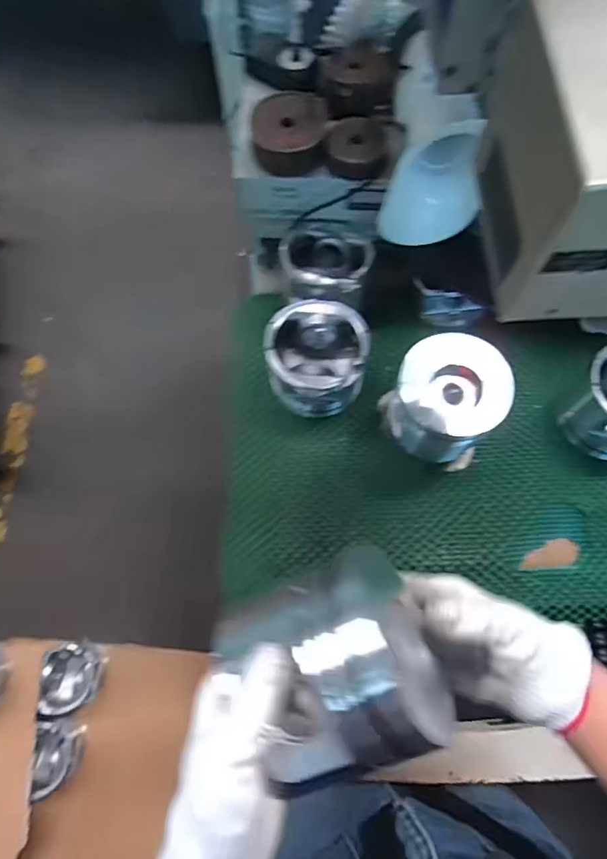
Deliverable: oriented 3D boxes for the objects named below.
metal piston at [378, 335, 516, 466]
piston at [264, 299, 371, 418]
[{"bbox_3d":[0.153,-0.030,0.566,0.117,0.124,0.099,16,71,6],"label":"metal piston"},{"bbox_3d":[0.015,-0.078,0.609,0.112,0.102,0.100,-2,71,-1],"label":"piston"}]

